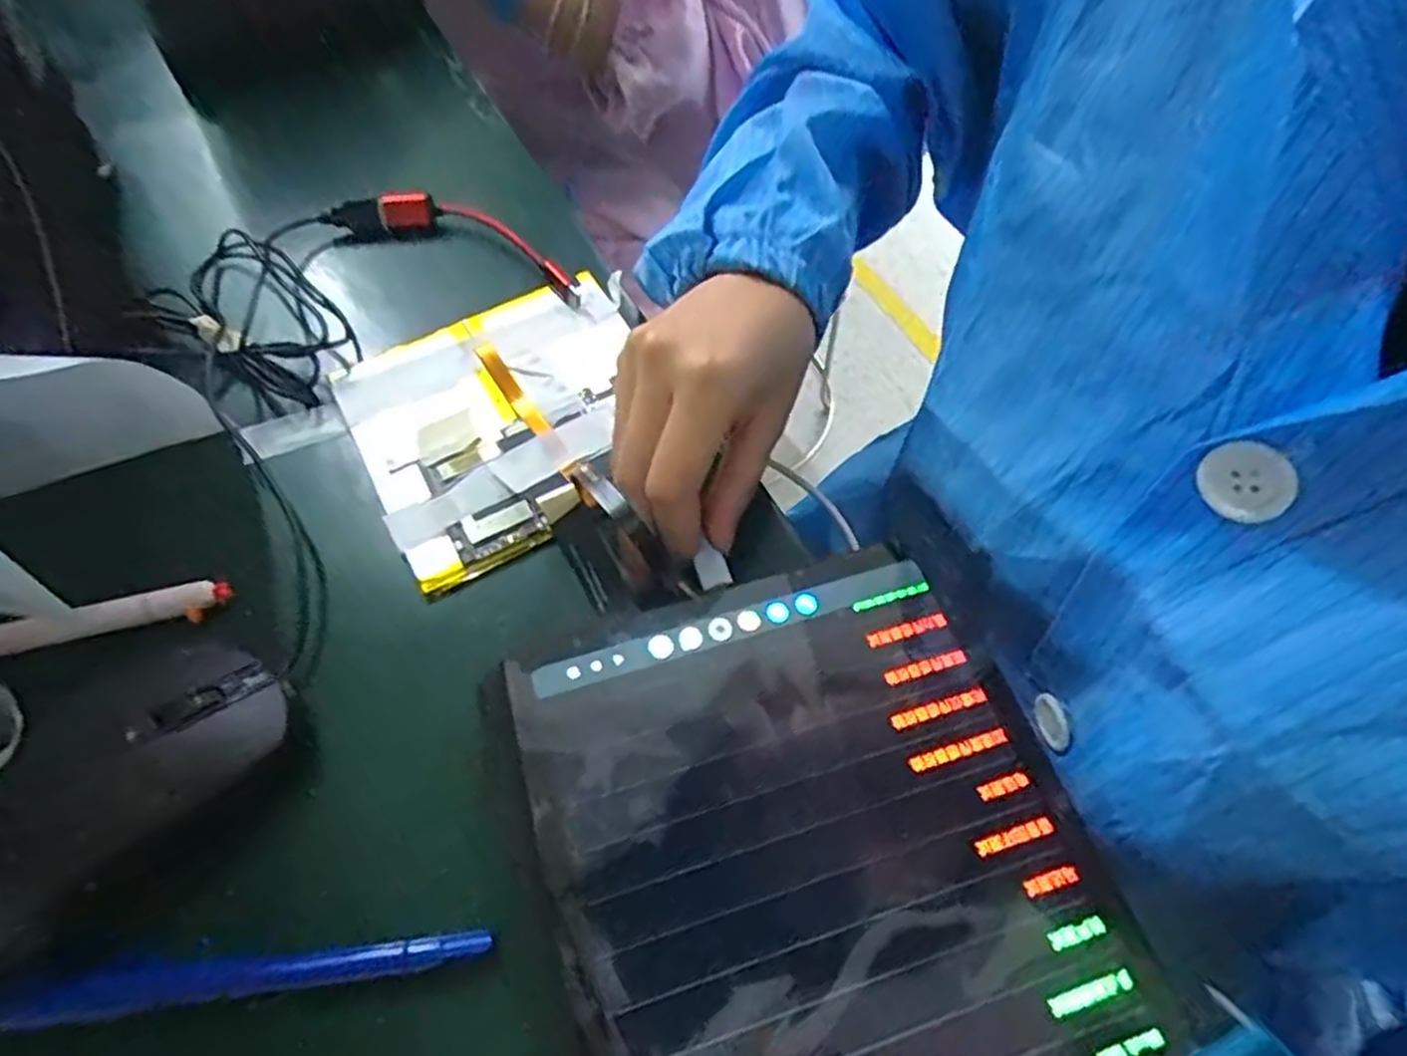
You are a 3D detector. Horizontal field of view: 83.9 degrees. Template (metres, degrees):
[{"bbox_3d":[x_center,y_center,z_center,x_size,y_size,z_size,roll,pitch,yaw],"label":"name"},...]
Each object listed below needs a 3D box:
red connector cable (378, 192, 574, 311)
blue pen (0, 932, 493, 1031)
[{"bbox_3d":[-0.105,-0.141,0.384,0.120,0.024,0.028,27,63,15],"label":"red connector cable"},{"bbox_3d":[-0.132,0.129,0.225,0.136,0.015,0.013,-6,60,-3],"label":"blue pen"}]

